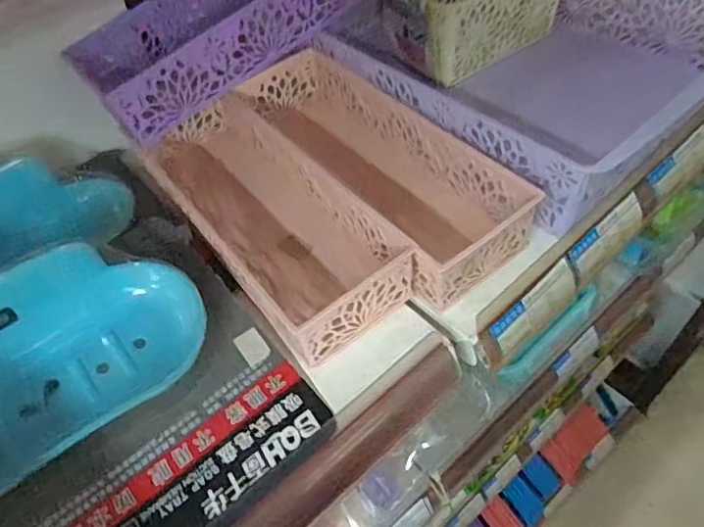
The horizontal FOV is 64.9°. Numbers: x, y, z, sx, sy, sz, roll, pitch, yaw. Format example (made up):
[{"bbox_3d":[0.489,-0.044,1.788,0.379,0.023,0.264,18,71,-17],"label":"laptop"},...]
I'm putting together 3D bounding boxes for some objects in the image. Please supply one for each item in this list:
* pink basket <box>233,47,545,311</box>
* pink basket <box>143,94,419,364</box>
[{"bbox_3d":[0.011,-0.081,0.418,0.092,0.053,0.251,-34,56,-19],"label":"pink basket"},{"bbox_3d":[-0.065,-0.048,0.402,0.096,0.049,0.249,-33,56,-18],"label":"pink basket"}]

